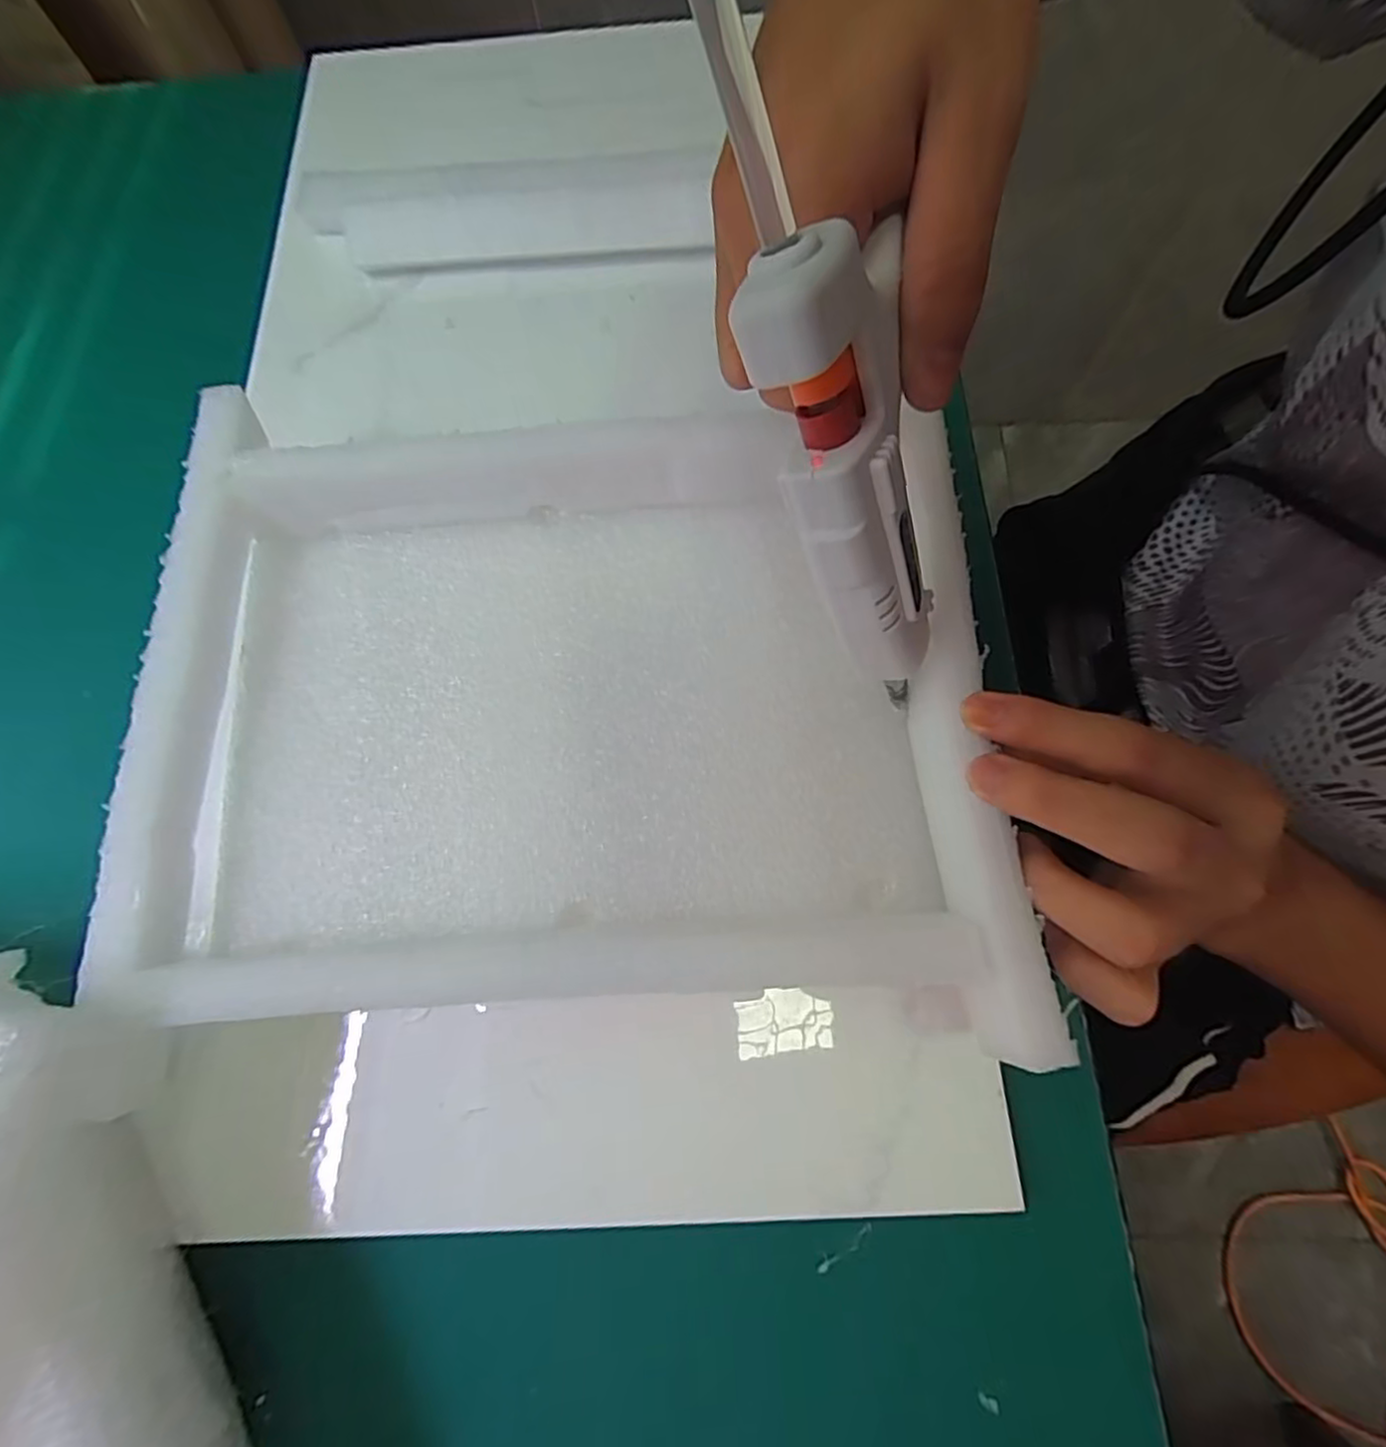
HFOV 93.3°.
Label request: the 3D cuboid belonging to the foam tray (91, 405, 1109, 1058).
[{"bbox_3d":[-0.051,-0.012,0.218,0.292,0.031,0.196,0,73,2],"label":"foam tray"}]

